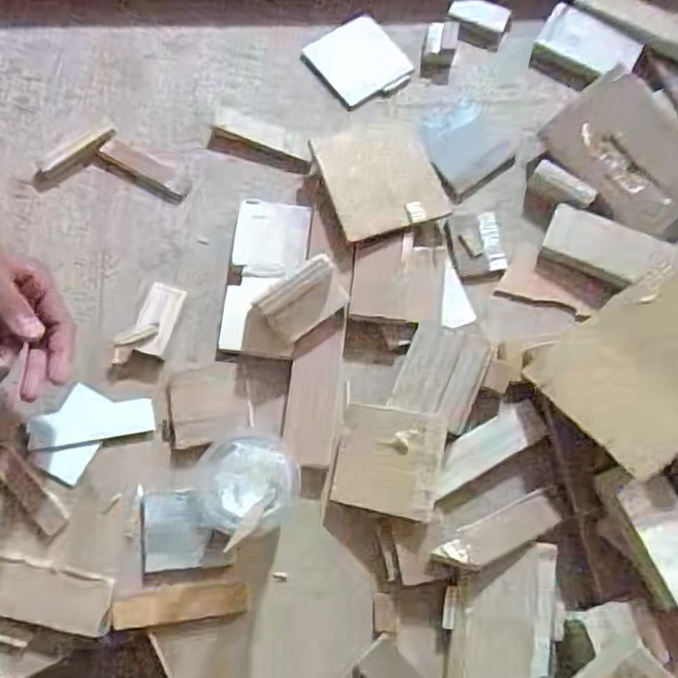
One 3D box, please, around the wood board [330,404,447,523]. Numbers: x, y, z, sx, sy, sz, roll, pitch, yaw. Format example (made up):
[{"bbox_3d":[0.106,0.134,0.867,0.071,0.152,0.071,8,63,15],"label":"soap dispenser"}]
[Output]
[{"bbox_3d":[0.039,0.096,0.520,0.081,0.005,0.079,7,80,21],"label":"wood board"}]

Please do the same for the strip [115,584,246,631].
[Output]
[{"bbox_3d":[-0.121,0.203,0.506,0.100,0.006,0.026,-7,72,-2],"label":"strip"}]

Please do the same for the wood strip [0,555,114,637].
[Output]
[{"bbox_3d":[-0.255,0.189,0.504,0.157,0.016,0.044,11,72,3],"label":"wood strip"}]

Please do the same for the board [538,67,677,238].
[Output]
[{"bbox_3d":[0.270,-0.170,0.610,0.102,0.021,0.140,-41,86,0],"label":"board"}]

